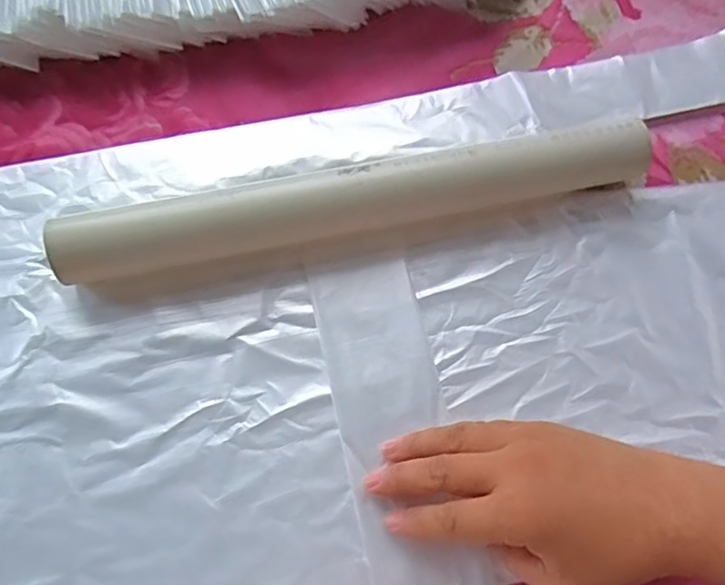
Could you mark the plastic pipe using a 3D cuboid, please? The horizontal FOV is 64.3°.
[{"bbox_3d":[0.000,-0.055,0.347,0.347,0.039,0.035,-12,71,-6],"label":"plastic pipe"}]

